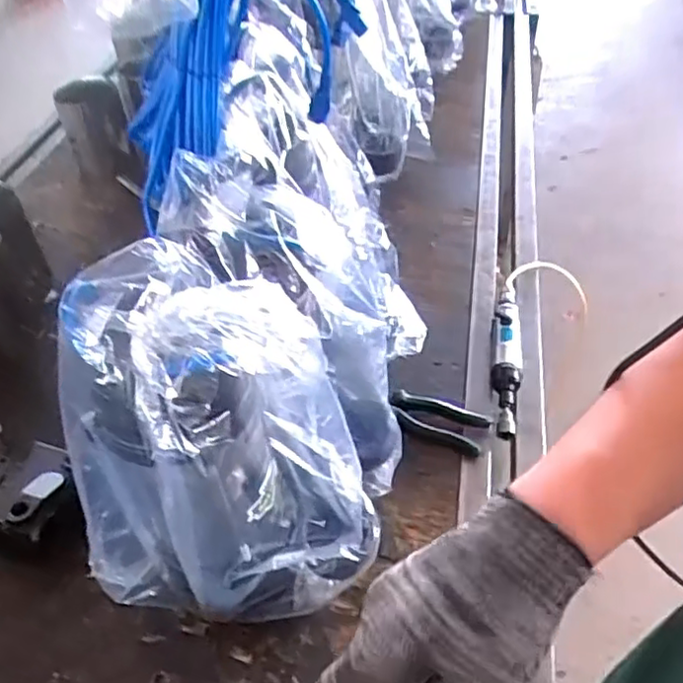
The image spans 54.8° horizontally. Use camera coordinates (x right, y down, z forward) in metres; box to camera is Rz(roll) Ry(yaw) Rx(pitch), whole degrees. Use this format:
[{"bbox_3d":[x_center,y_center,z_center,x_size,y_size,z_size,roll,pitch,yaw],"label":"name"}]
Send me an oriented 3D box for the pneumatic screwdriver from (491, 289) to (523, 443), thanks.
[{"bbox_3d":[0.231,0.013,0.916,0.042,0.031,0.287,5,46,10],"label":"pneumatic screwdriver"}]

